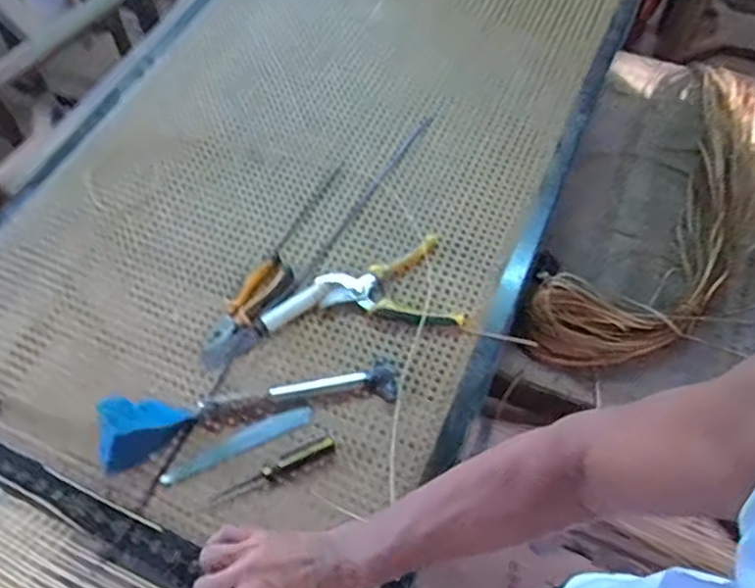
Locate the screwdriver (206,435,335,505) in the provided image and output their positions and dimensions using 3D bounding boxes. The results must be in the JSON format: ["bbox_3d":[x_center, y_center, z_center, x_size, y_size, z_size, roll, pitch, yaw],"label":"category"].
[{"bbox_3d":[-0.119,0.201,0.732,0.148,0.020,0.019,-24,57,-12],"label":"screwdriver"}]

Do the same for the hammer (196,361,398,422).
[{"bbox_3d":[-0.097,0.119,0.777,0.237,0.024,0.045,-6,53,-6],"label":"hammer"}]

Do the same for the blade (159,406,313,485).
[{"bbox_3d":[-0.165,0.176,0.755,0.182,0.004,0.026,-23,64,-12],"label":"blade"}]

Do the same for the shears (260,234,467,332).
[{"bbox_3d":[-0.024,0.005,0.836,0.244,0.032,0.127,-11,54,-9],"label":"shears"}]

